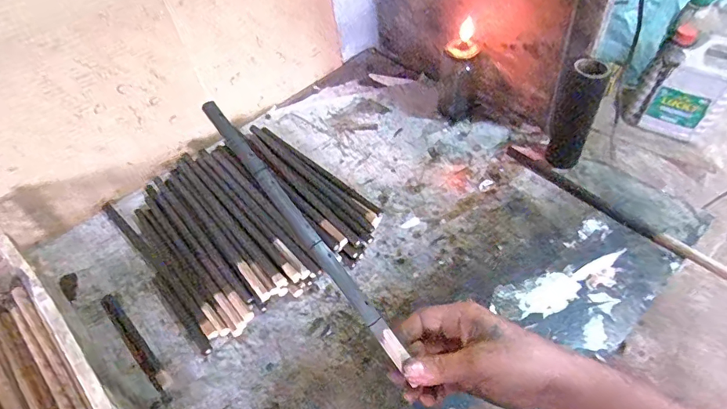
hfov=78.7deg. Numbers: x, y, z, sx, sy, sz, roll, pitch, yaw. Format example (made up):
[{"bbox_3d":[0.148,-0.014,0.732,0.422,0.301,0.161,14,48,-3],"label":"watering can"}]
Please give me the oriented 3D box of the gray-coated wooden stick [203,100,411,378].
[{"bbox_3d":[-0.053,0.018,0.383,0.014,0.018,0.275,-35,81,-21],"label":"gray-coated wooden stick"}]

